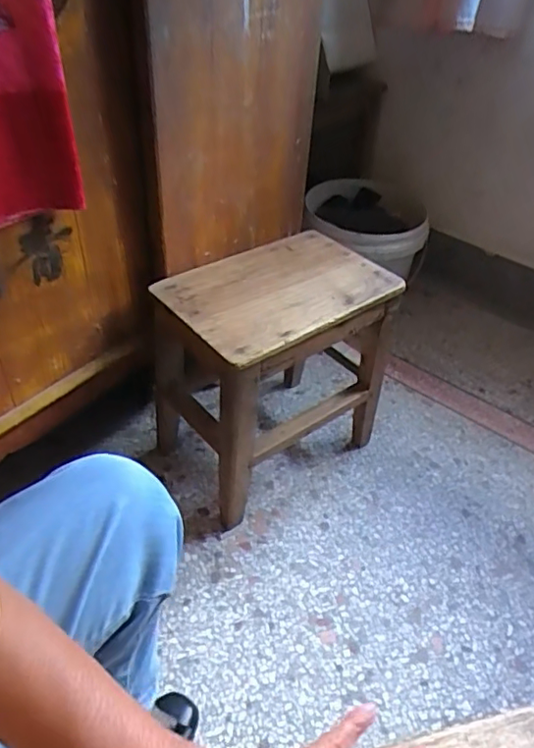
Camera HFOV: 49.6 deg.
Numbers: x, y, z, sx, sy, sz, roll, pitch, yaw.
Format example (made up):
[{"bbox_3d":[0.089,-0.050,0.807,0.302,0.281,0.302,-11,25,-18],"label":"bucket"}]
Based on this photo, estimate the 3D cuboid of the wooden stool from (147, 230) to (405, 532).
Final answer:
[{"bbox_3d":[0.003,-0.002,0.927,0.316,0.341,0.219,-27,50,-32],"label":"wooden stool"}]

